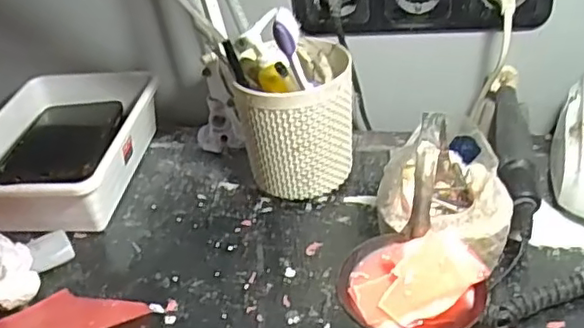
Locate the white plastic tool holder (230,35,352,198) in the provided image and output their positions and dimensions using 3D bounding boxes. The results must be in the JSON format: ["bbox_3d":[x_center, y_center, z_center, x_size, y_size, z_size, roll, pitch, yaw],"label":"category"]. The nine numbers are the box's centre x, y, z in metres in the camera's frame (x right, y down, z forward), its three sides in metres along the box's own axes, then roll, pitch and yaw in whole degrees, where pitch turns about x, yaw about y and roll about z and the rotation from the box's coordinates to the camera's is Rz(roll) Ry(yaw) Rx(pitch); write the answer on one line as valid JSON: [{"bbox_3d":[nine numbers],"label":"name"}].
[{"bbox_3d":[0.006,-0.035,0.520,0.092,0.110,0.088,-3,37,7],"label":"white plastic tool holder"}]

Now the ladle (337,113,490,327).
[{"bbox_3d":[0.060,0.030,0.321,0.071,0.043,0.120,-3,37,7],"label":"ladle"}]

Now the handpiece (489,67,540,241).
[{"bbox_3d":[0.175,-0.017,0.484,0.026,0.023,0.191,2,38,13],"label":"handpiece"}]

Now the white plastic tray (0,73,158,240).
[{"bbox_3d":[-0.211,-0.014,0.573,0.143,0.064,0.193,1,38,11],"label":"white plastic tray"}]

